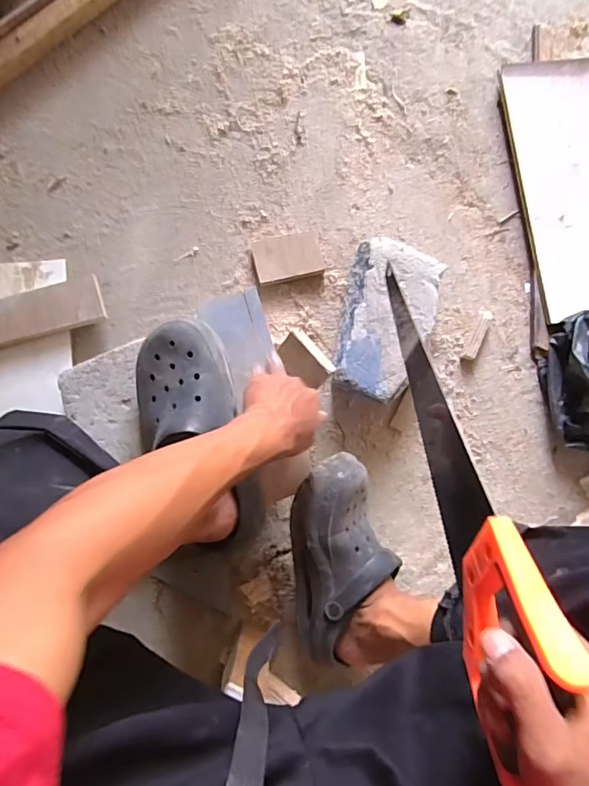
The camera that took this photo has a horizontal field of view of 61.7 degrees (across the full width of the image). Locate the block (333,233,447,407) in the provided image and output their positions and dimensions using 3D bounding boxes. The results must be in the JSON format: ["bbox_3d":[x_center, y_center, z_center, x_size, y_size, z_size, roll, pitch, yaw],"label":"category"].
[{"bbox_3d":[0.124,-0.095,0.676,0.119,0.080,0.208,14,84,-1],"label":"block"}]

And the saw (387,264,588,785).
[{"bbox_3d":[0.119,0.058,0.382,0.033,0.106,0.381,-5,53,-4],"label":"saw"}]

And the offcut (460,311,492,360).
[{"bbox_3d":[0.266,-0.084,0.716,0.020,0.010,0.083,28,82,1],"label":"offcut"}]

